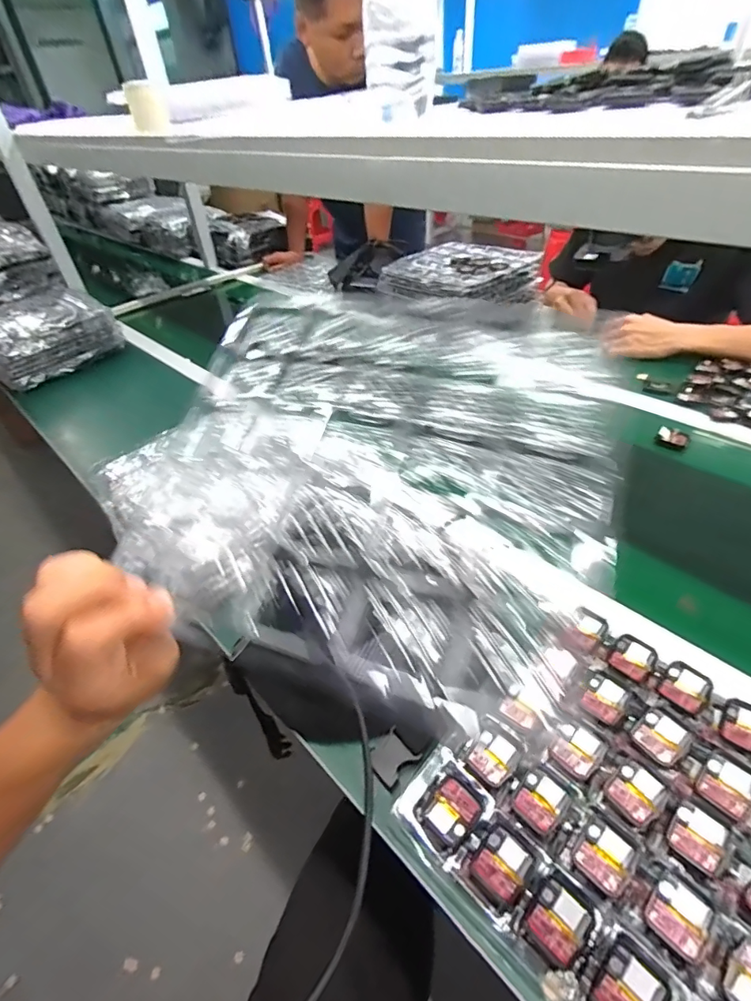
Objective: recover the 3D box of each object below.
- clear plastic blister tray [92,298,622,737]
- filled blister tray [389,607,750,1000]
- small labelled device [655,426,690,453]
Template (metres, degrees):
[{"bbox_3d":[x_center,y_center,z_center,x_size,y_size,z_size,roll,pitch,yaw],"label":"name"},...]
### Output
[{"bbox_3d":[-0.011,-0.031,0.294,0.300,0.018,0.253,18,66,21],"label":"clear plastic blister tray"},{"bbox_3d":[0.200,0.243,0.375,0.252,0.029,0.271,32,54,33],"label":"filled blister tray"},{"bbox_3d":[0.466,-0.097,0.735,0.048,0.007,0.036,25,81,13],"label":"small labelled device"}]

